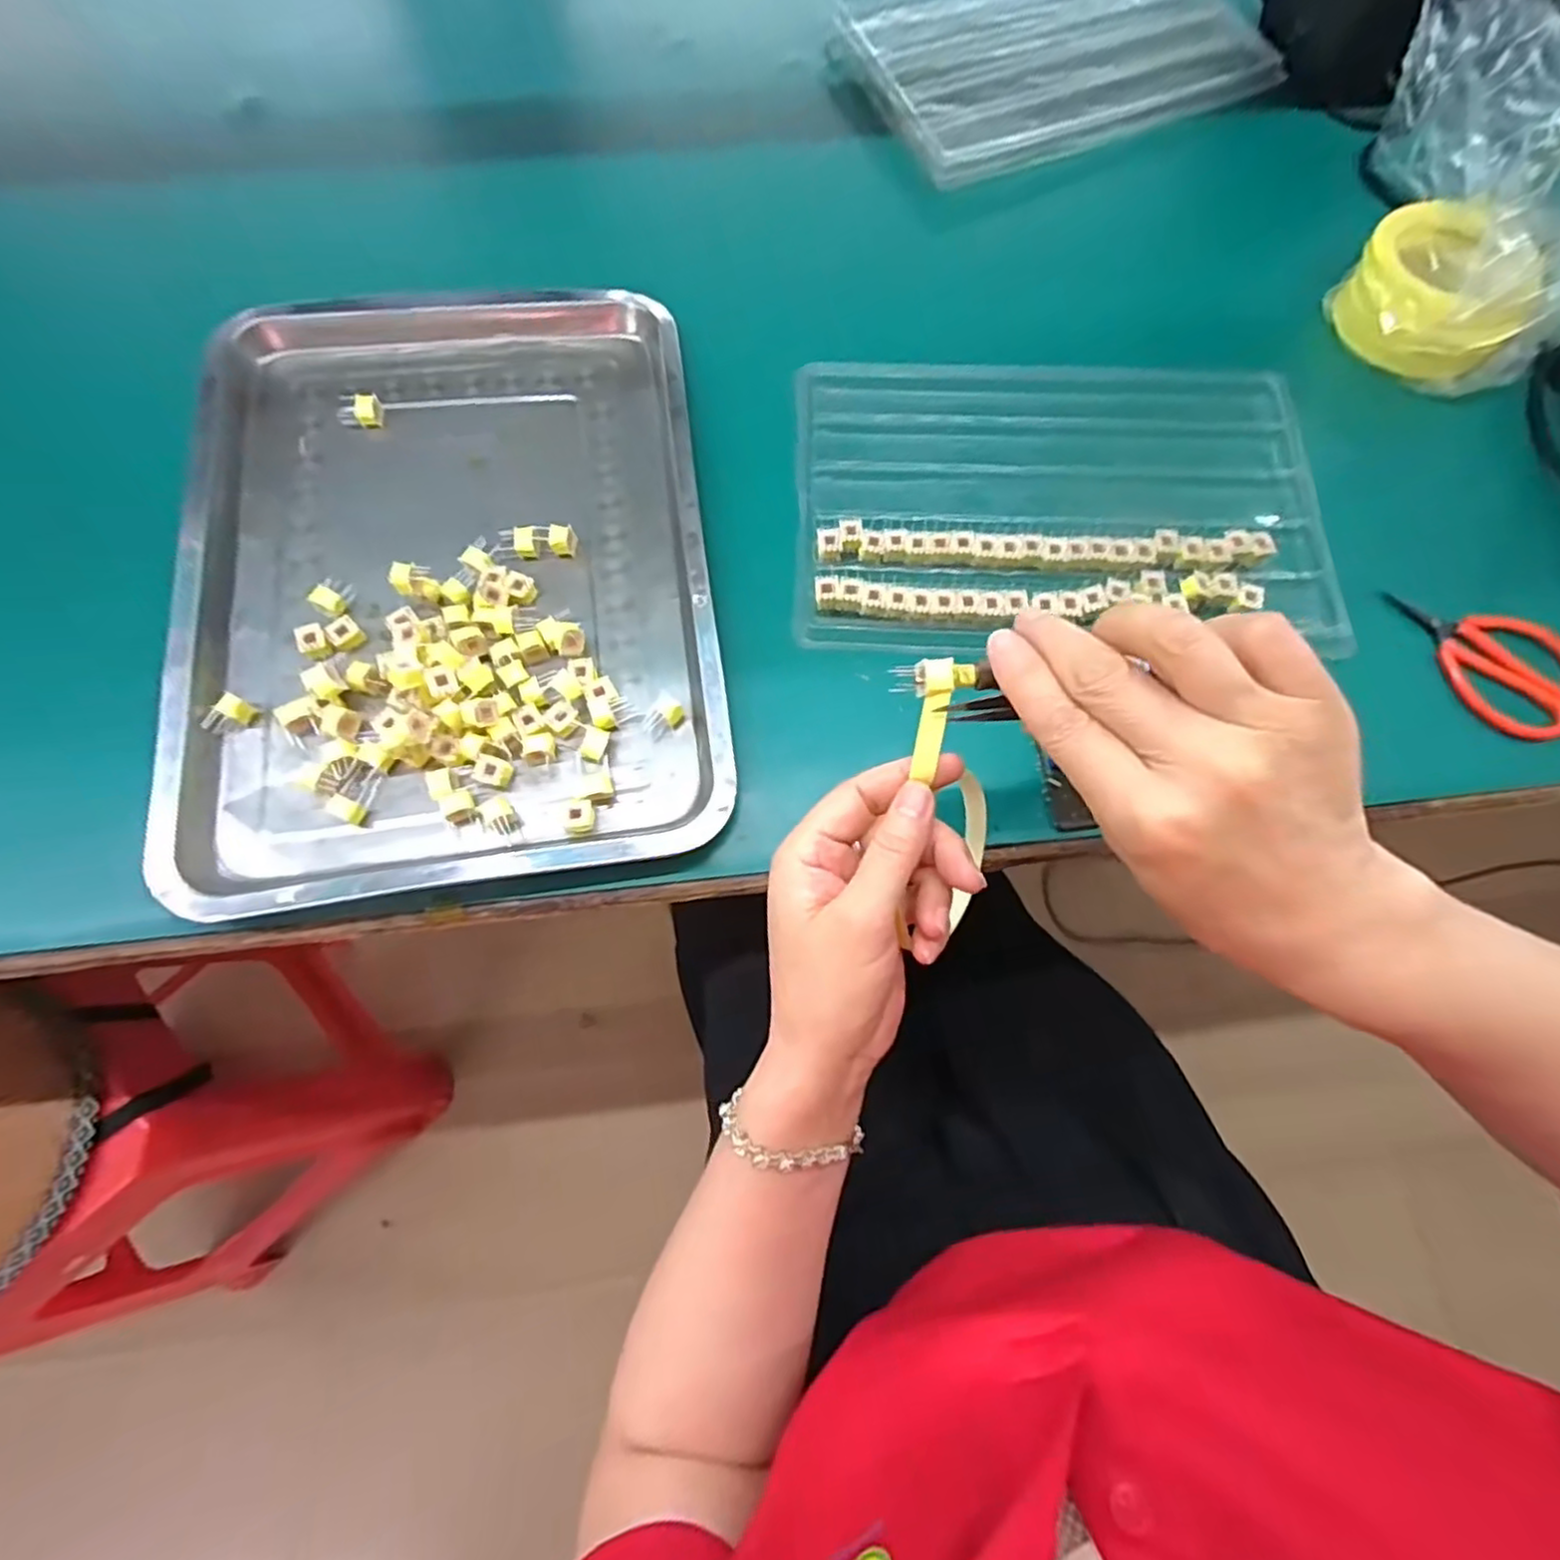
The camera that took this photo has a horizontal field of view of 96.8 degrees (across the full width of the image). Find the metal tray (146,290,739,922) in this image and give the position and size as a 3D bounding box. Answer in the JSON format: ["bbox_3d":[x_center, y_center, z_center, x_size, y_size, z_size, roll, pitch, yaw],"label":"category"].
[{"bbox_3d":[-0.192,-0.130,0.408,0.290,0.035,0.388,-8,72,-4],"label":"metal tray"}]

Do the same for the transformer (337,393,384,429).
[{"bbox_3d":[-0.267,-0.234,0.438,0.025,0.011,0.016,2,72,-1],"label":"transformer"}]

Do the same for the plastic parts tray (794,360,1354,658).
[{"bbox_3d":[0.173,-0.191,0.443,0.321,0.028,0.225,1,72,-1],"label":"plastic parts tray"}]

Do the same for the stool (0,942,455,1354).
[{"bbox_3d":[-0.679,0.382,0.763,0.363,0.451,0.306,-37,77,-13],"label":"stool"}]

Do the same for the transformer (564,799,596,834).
[{"bbox_3d":[-0.105,0.019,0.364,0.015,0.009,0.017,-1,72,-2],"label":"transformer"}]

